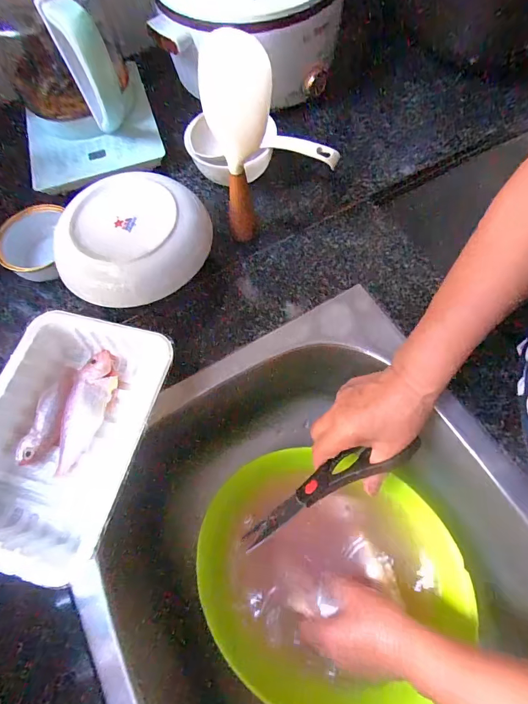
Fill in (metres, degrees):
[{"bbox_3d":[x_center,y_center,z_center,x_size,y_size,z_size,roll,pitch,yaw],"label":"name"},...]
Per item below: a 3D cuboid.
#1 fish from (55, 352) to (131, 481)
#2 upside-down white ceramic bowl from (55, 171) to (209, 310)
[{"bbox_3d":[-0.183,0.061,0.388,0.045,0.019,0.126,17,71,10],"label":"fish"},{"bbox_3d":[-0.141,-0.126,0.405,0.165,0.040,0.136,-32,70,-9],"label":"upside-down white ceramic bowl"}]

